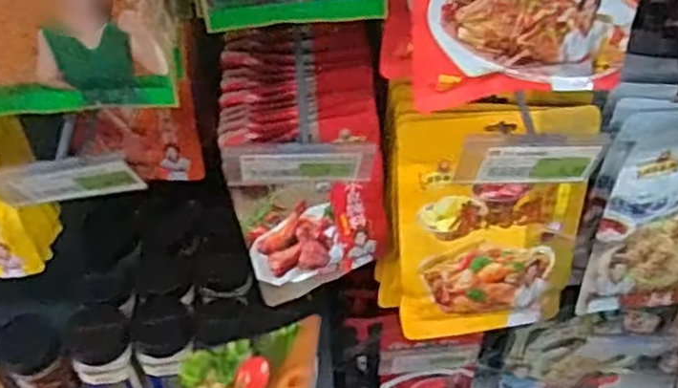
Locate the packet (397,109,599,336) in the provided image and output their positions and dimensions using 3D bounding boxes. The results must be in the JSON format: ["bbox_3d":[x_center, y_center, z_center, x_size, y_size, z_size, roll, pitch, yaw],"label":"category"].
[{"bbox_3d":[0.129,0.033,0.603,0.153,0.233,0.015,-6,34,-2],"label":"packet"}]

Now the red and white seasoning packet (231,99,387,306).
[{"bbox_3d":[-0.019,0.013,0.591,0.123,0.174,0.016,-20,41,-12],"label":"red and white seasoning packet"}]

